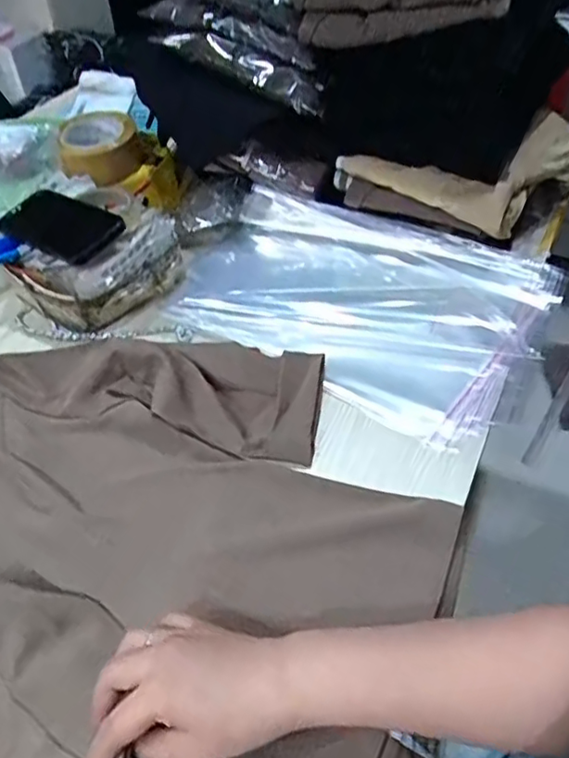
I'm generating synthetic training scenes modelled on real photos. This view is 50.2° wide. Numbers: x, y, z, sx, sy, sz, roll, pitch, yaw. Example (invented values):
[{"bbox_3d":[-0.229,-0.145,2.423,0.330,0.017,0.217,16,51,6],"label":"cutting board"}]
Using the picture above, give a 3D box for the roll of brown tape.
[{"bbox_3d":[-0.257,-0.324,0.849,0.100,0.058,0.105,-1,46,1],"label":"roll of brown tape"}]

